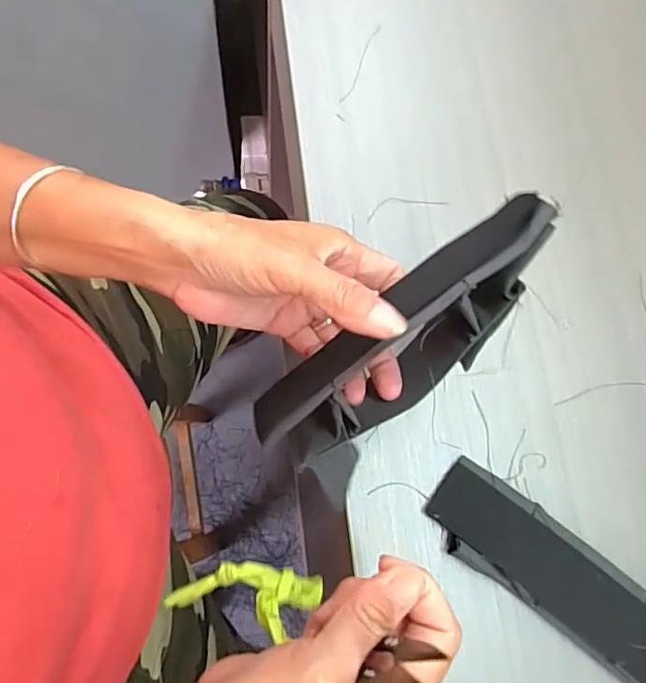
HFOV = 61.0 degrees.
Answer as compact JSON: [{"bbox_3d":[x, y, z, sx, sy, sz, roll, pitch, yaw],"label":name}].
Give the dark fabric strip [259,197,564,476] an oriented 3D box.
[{"bbox_3d":[0.044,-0.002,0.282,0.173,0.039,0.055,-40,77,12],"label":"dark fabric strip"}]

